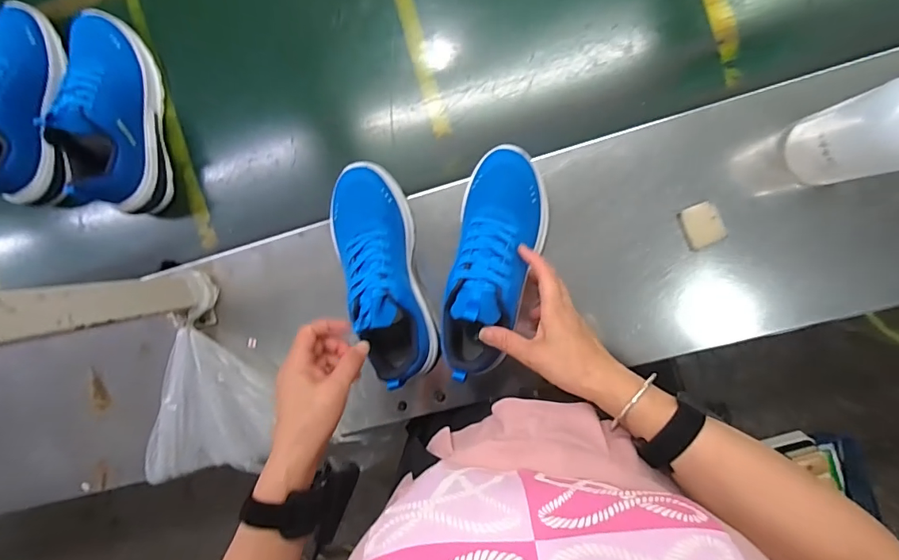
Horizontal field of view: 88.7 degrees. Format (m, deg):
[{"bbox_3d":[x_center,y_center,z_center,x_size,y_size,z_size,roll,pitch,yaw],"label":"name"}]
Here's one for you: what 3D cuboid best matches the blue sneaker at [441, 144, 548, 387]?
[{"bbox_3d":[0.051,-0.024,0.491,0.091,0.102,0.236,14,80,4],"label":"blue sneaker"}]

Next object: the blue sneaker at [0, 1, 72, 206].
[{"bbox_3d":[-0.550,-0.229,0.576,0.084,0.093,0.258,4,94,7],"label":"blue sneaker"}]

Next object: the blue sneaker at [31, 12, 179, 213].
[{"bbox_3d":[-0.427,-0.213,0.571,0.089,0.117,0.253,-5,93,8],"label":"blue sneaker"}]

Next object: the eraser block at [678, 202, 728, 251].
[{"bbox_3d":[0.282,-0.061,0.513,0.042,0.010,0.047,-21,91,8],"label":"eraser block"}]

